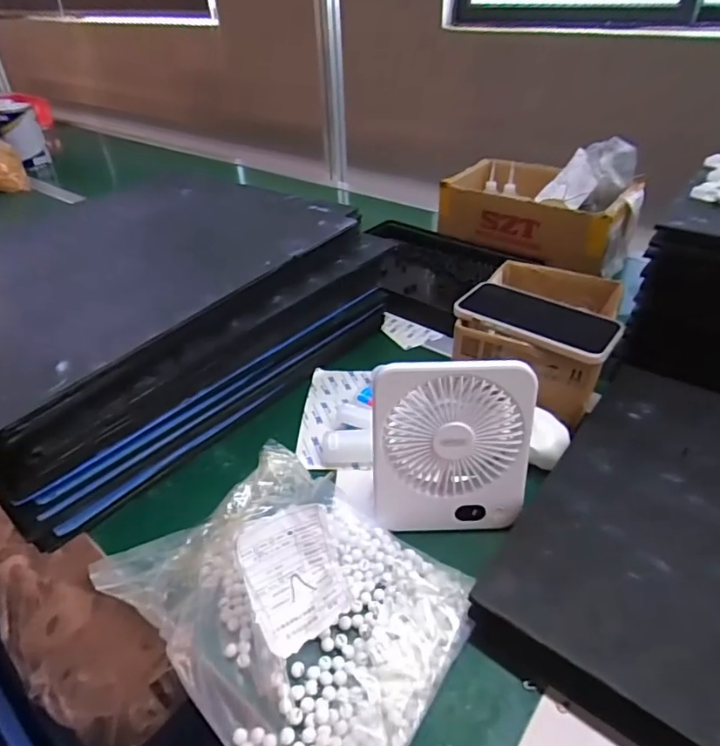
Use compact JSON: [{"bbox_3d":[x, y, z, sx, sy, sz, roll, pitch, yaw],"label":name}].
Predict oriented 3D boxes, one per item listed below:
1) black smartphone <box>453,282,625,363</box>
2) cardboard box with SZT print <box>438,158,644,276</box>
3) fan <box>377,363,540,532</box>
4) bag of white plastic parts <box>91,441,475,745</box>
[{"bbox_3d":[0.189,-0.059,0.566,0.171,0.013,0.090,25,43,31],"label":"black smartphone"},{"bbox_3d":[0.284,-0.279,0.893,0.277,0.100,0.170,26,44,32],"label":"cardboard box with SZT print"},{"bbox_3d":[0.077,0.065,0.441,0.130,0.151,0.042,-2,36,-1],"label":"fan"},{"bbox_3d":[-0.049,0.162,0.391,0.212,0.066,0.240,-30,45,-34],"label":"bag of white plastic parts"}]

